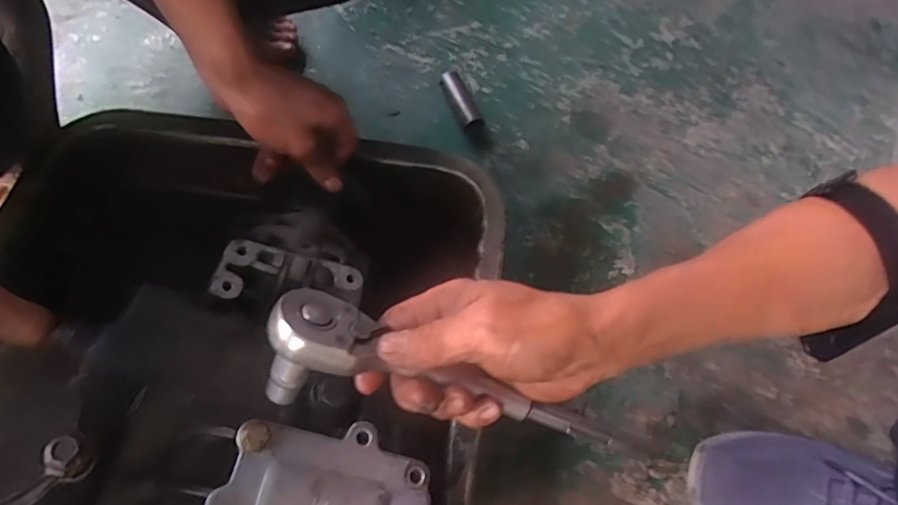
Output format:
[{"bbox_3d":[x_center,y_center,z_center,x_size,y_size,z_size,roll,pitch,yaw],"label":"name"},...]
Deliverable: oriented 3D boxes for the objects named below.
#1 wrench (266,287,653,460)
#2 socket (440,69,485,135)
[{"bbox_3d":[0.009,0.086,0.321,0.234,0.051,0.052,24,62,-15],"label":"wrench"},{"bbox_3d":[0.016,-0.180,0.666,0.025,0.032,0.084,-22,67,-14],"label":"socket"}]

